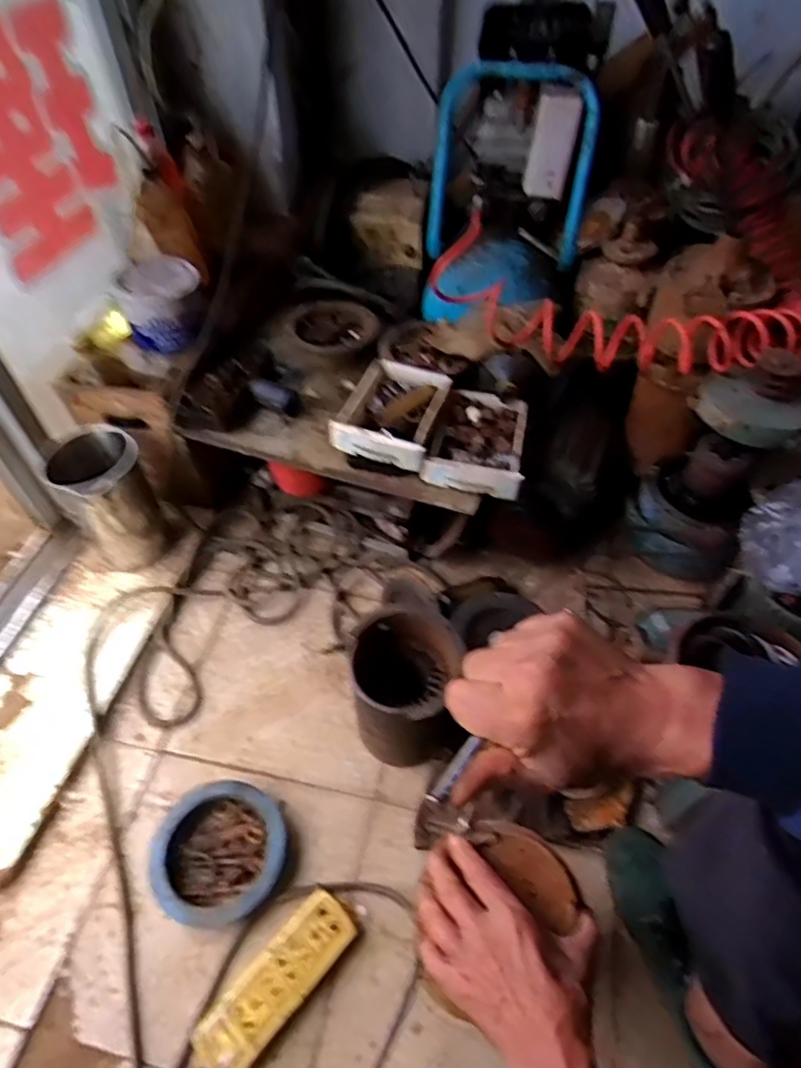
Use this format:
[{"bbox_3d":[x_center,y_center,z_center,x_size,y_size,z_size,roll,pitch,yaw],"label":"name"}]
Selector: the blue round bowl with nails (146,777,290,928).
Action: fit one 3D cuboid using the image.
[{"bbox_3d":[-0.228,0.399,0.764,0.163,0.044,0.160,0,51,0],"label":"blue round bowl with nails"}]

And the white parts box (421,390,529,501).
[{"bbox_3d":[0.112,-0.133,0.863,0.127,0.045,0.182,10,52,7],"label":"white parts box"}]

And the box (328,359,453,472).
[{"bbox_3d":[-0.011,-0.180,0.862,0.133,0.044,0.188,13,52,10],"label":"box"}]

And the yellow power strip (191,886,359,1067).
[{"bbox_3d":[-0.131,0.485,0.659,0.065,0.035,0.190,35,58,24],"label":"yellow power strip"}]

